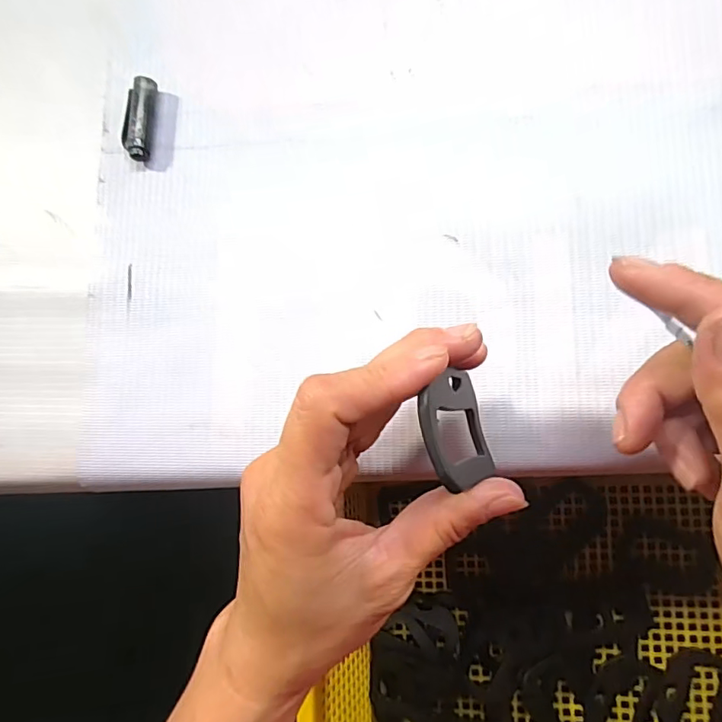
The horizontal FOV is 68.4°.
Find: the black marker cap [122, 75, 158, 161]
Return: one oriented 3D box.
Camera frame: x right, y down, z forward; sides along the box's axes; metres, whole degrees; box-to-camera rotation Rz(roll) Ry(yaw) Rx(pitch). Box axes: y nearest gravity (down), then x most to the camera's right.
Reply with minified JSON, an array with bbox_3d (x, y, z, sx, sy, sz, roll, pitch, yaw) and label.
[{"bbox_3d":[-0.110,-0.119,0.263,0.013,0.009,0.041,4,84,7],"label":"black marker cap"}]

